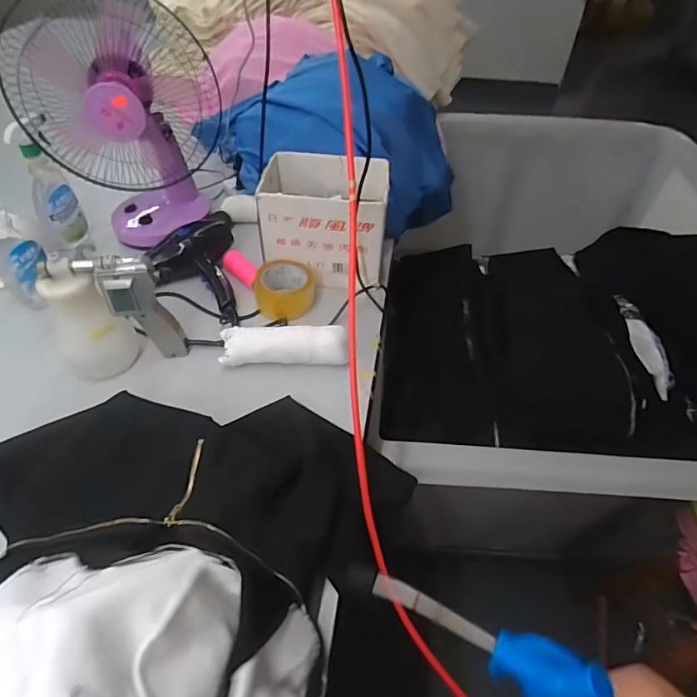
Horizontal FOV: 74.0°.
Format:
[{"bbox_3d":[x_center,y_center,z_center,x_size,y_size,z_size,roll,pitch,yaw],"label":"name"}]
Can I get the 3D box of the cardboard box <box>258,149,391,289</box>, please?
[{"bbox_3d":[-0.043,-0.246,0.877,0.227,0.166,0.162,6,47,5],"label":"cardboard box"}]

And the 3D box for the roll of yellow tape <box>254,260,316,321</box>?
[{"bbox_3d":[-0.118,-0.109,0.840,0.102,0.058,0.101,1,47,-1],"label":"roll of yellow tape"}]

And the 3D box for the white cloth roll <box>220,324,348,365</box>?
[{"bbox_3d":[-0.104,-0.006,0.743,0.206,0.041,0.058,1,47,0],"label":"white cloth roll"}]

